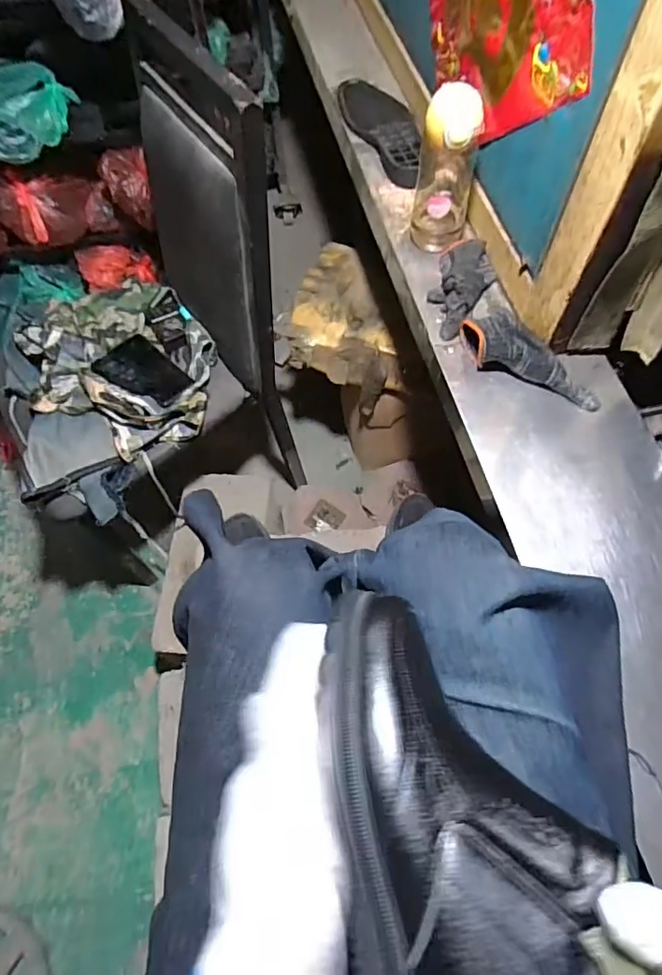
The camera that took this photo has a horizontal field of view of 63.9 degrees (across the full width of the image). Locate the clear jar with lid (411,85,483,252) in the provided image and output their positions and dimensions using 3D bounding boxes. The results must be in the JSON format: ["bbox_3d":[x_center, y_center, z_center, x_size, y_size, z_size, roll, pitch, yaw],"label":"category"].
[{"bbox_3d":[0.151,-0.406,0.696,0.072,0.200,0.074,-1,65,2],"label":"clear jar with lid"}]

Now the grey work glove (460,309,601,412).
[{"bbox_3d":[0.245,-0.155,0.660,0.193,0.043,0.069,36,71,17],"label":"grey work glove"}]

